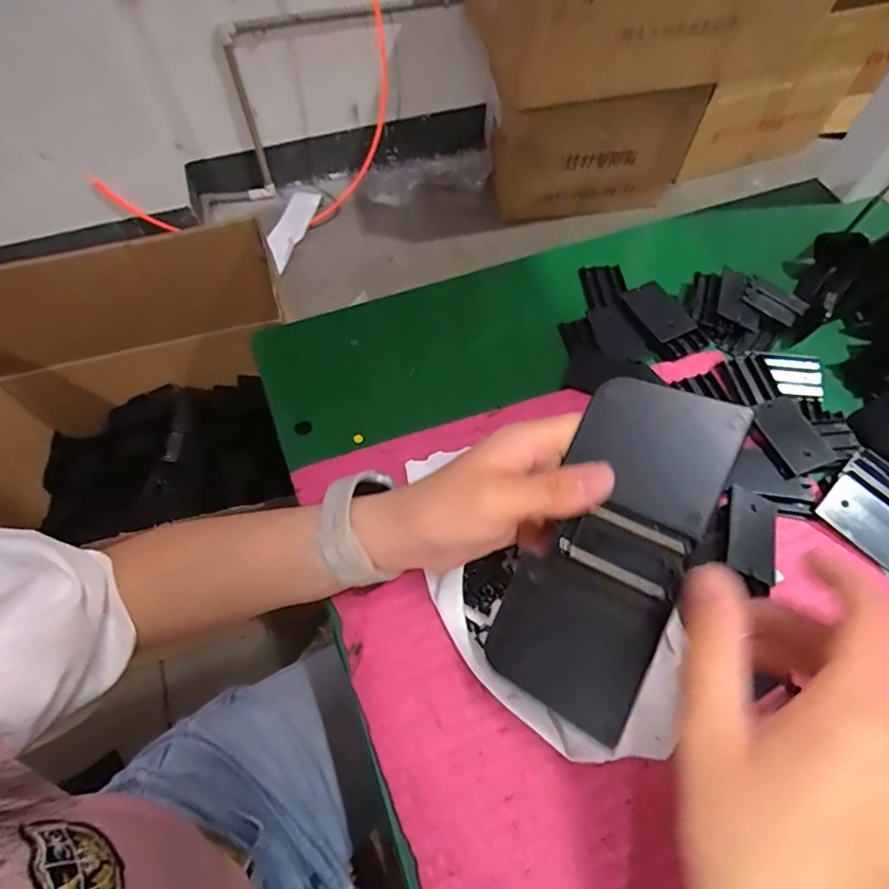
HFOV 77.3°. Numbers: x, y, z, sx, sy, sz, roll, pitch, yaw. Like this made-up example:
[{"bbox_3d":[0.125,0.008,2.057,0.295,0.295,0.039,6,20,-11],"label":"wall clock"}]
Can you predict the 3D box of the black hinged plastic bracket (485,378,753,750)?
[{"bbox_3d":[0.079,0.048,0.259,0.069,0.022,0.159,24,86,13],"label":"black hinged plastic bracket"}]

